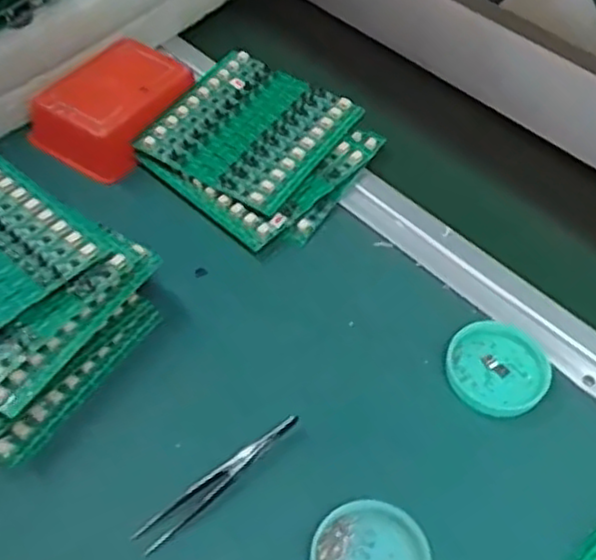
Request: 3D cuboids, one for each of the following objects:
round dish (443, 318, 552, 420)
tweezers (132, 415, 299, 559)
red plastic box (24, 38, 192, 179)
[{"bbox_3d":[0.135,0.058,0.502,0.063,0.014,0.065,2,51,-2],"label":"round dish"},{"bbox_3d":[-0.046,0.117,0.443,0.117,0.012,0.016,-35,61,-27],"label":"tweezers"},{"bbox_3d":[-0.157,-0.146,0.626,0.098,0.043,0.128,25,54,16],"label":"red plastic box"}]

